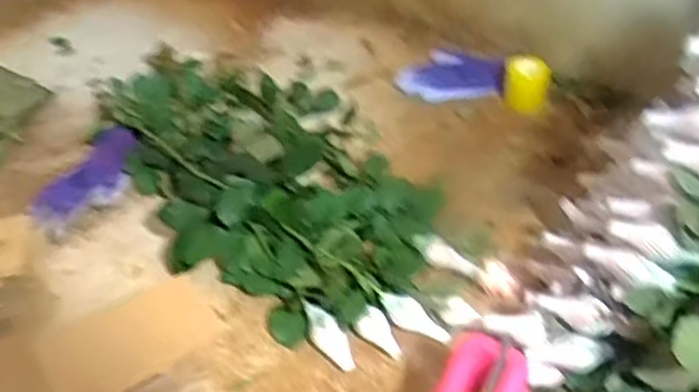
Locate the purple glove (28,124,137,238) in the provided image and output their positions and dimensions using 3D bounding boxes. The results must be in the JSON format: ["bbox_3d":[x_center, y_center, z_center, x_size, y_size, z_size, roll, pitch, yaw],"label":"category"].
[{"bbox_3d":[-0.369,-0.021,0.973,0.118,0.036,0.209,17,47,19],"label":"purple glove"}]

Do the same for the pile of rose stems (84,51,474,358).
[{"bbox_3d":[-0.100,-0.033,0.912,0.341,0.104,0.581,-20,46,-18],"label":"pile of rose stems"}]

